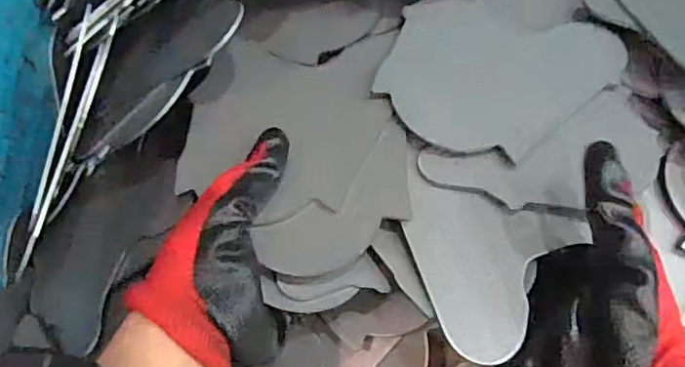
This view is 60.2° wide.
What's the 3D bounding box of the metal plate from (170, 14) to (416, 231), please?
[{"bbox_3d":[-0.028,-0.037,0.347,0.128,0.008,0.125,-2,62,3],"label":"metal plate"}]

